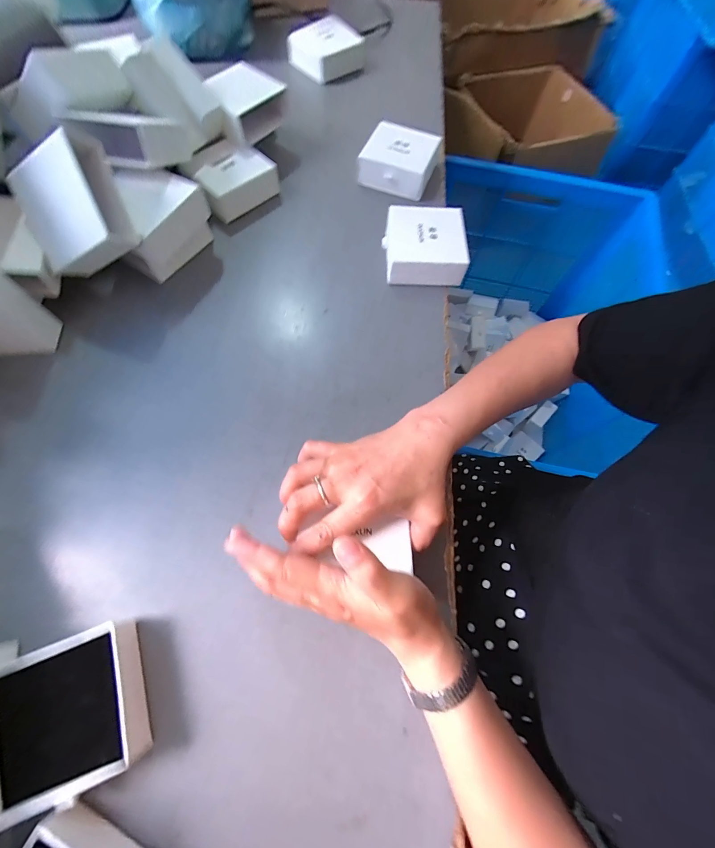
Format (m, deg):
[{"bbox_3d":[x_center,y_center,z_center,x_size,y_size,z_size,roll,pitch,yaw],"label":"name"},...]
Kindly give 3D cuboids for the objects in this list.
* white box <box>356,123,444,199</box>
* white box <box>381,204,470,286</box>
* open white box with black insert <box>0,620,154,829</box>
[{"bbox_3d":[0.061,-0.381,0.491,0.097,0.042,0.096,18,68,5],"label":"white box"},{"bbox_3d":[0.083,-0.224,0.427,0.097,0.038,0.092,1,68,-2],"label":"white box"},{"bbox_3d":[-0.204,0.206,0.246,0.091,0.033,0.090,-20,70,-10],"label":"open white box with black insert"}]

